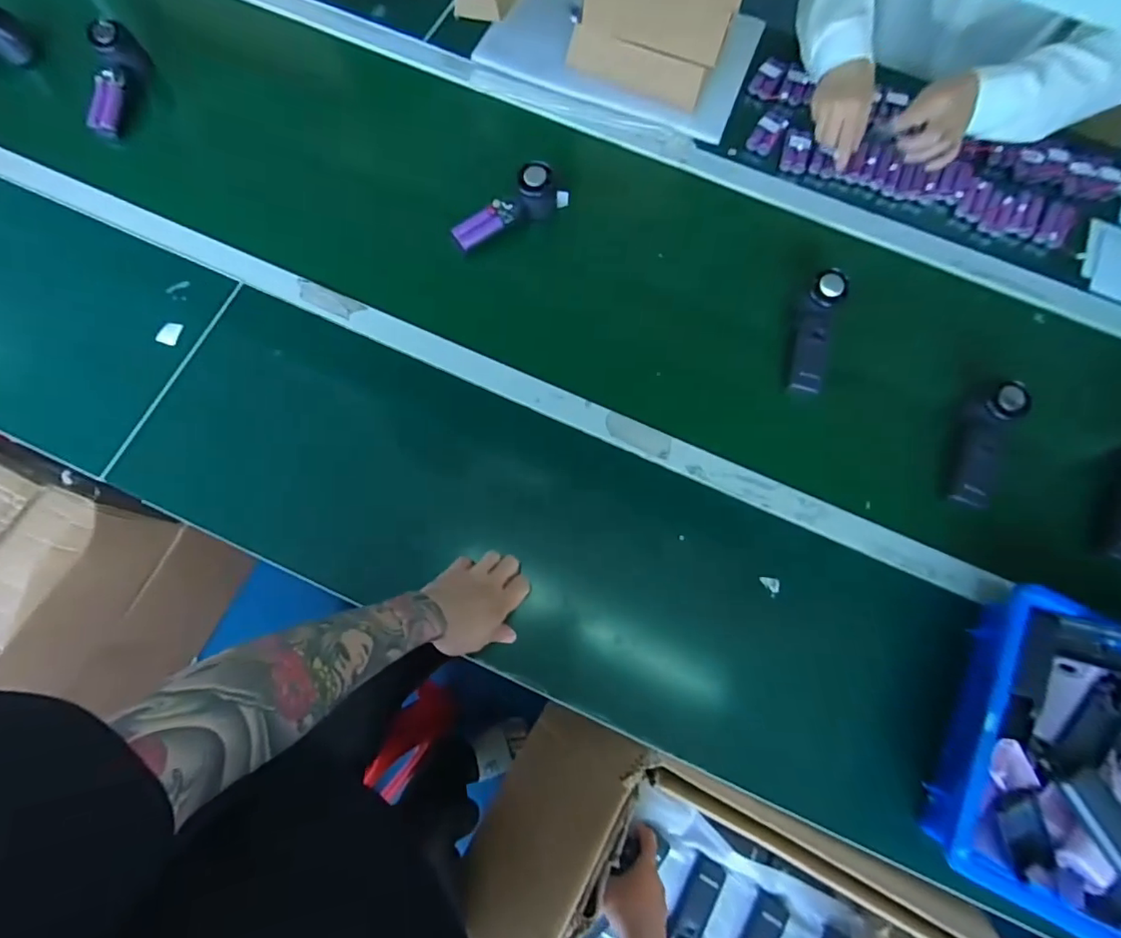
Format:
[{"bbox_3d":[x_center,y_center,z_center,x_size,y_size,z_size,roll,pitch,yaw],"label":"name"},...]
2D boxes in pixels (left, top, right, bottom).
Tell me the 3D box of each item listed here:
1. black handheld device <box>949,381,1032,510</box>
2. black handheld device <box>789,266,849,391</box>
[{"bbox_3d":[0.514,-0.028,0.660,0.047,0.047,0.161,29,75,7],"label":"black handheld device"},{"bbox_3d":[0.332,-0.176,0.707,0.044,0.033,0.154,14,90,28],"label":"black handheld device"}]

